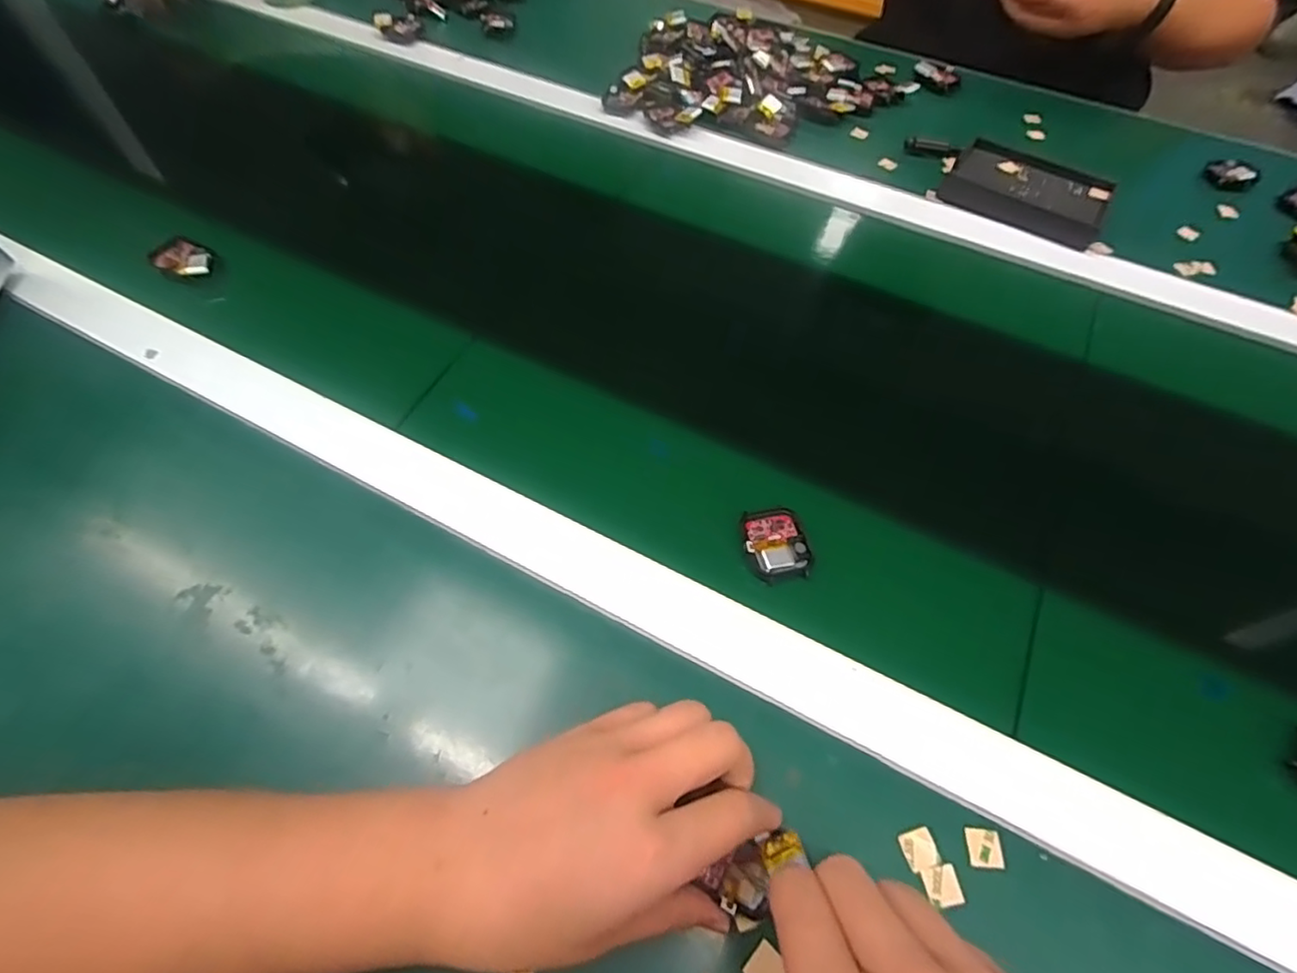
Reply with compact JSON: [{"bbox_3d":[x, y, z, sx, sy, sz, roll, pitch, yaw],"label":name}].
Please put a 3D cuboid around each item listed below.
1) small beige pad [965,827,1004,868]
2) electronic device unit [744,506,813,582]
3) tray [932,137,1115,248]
[{"bbox_3d":[0.158,0.169,0.282,0.015,0.004,0.017,3,56,9],"label":"small beige pad"},{"bbox_3d":[0.075,0.033,0.356,0.038,0.008,0.045,-11,59,-9],"label":"electronic device unit"},{"bbox_3d":[0.353,-0.275,0.561,0.134,0.026,0.088,30,62,16],"label":"tray"}]

